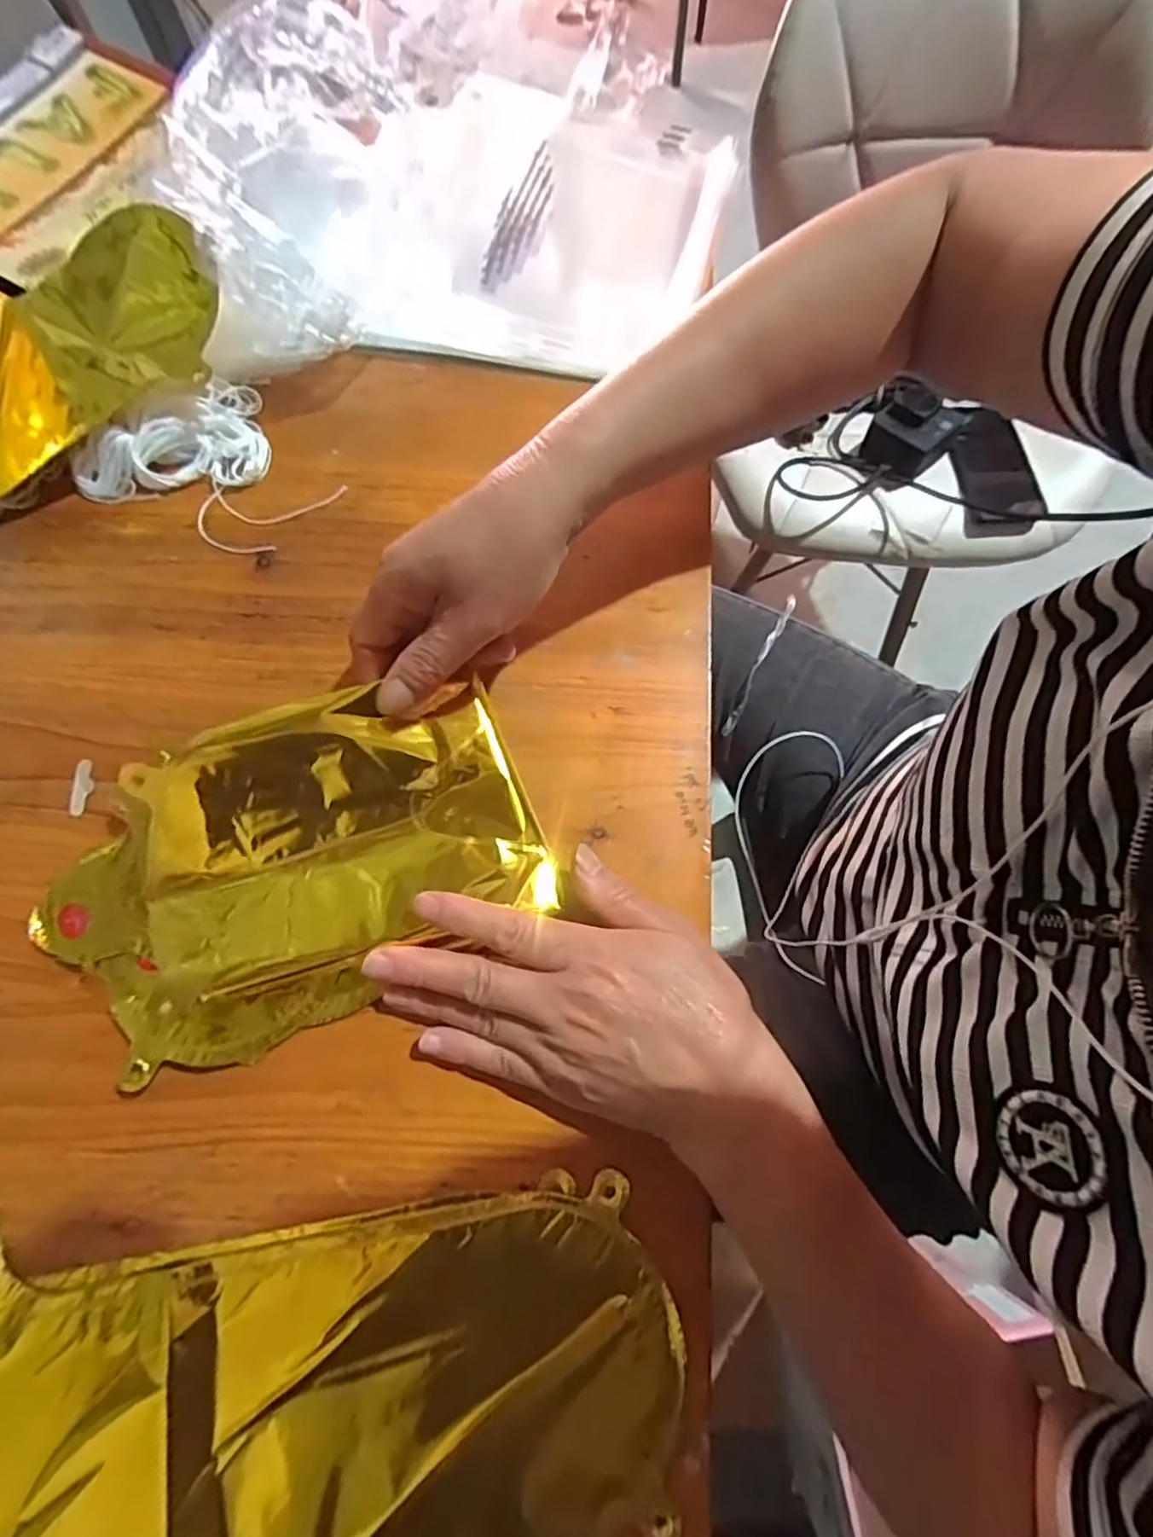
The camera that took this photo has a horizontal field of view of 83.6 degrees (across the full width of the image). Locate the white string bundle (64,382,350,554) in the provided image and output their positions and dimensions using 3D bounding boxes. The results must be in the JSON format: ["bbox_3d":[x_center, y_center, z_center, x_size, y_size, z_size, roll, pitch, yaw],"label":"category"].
[{"bbox_3d":[-0.210,-0.166,0.364,0.107,0.019,0.107,-43,79,-13],"label":"white string bundle"}]

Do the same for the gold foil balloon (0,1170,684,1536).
[{"bbox_3d":[-0.183,0.243,0.246,0.429,0.009,0.205,11,73,1],"label":"gold foil balloon"}]

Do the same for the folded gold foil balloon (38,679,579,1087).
[{"bbox_3d":[-0.126,0.044,0.295,0.215,0.033,0.130,-23,75,-9],"label":"folded gold foil balloon"}]

